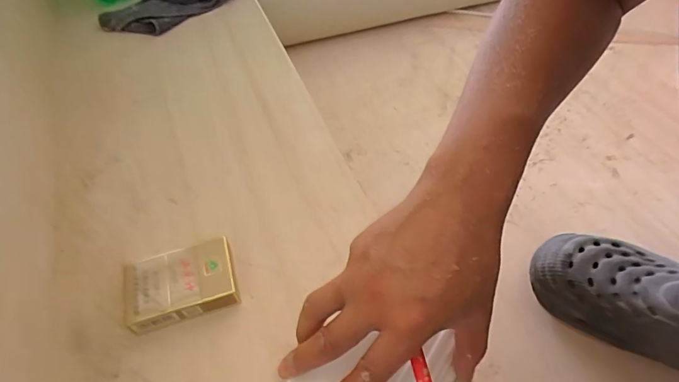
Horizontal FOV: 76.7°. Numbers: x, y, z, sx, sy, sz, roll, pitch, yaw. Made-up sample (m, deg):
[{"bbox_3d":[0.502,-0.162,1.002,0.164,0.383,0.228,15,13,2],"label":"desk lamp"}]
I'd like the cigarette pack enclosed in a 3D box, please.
[{"bbox_3d":[-0.132,0.079,0.360,0.086,0.025,0.058,-15,54,-10],"label":"cigarette pack"}]

